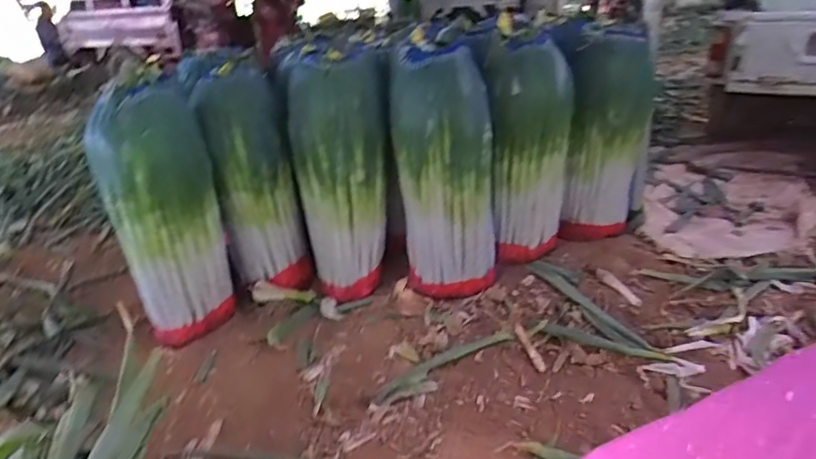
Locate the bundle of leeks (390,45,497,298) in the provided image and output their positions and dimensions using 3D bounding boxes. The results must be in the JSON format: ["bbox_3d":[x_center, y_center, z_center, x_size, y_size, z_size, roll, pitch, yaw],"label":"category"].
[{"bbox_3d":[0.111,-0.151,1.566,0.293,0.719,0.351,-3,26,4],"label":"bundle of leeks"}]

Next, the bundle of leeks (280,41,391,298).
[{"bbox_3d":[-0.199,-0.161,1.574,0.302,0.687,0.230,-7,26,-4],"label":"bundle of leeks"}]

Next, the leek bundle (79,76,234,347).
[{"bbox_3d":[-0.703,-0.056,1.524,0.285,0.666,0.372,-15,28,-23],"label":"leek bundle"}]

